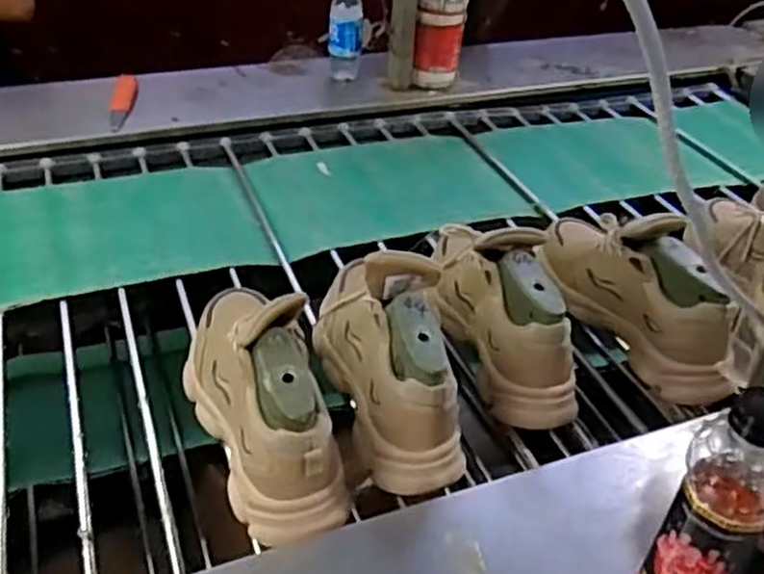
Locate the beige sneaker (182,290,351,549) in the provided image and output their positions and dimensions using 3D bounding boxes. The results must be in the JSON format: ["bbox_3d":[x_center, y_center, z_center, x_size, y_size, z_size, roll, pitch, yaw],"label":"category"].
[{"bbox_3d":[-0.126,0.084,0.749,0.110,0.131,0.296,-10,40,-17],"label":"beige sneaker"}]

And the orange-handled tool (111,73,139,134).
[{"bbox_3d":[-0.456,-0.326,1.355,0.038,0.012,0.167,-1,49,-7],"label":"orange-handled tool"}]

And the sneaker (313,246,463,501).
[{"bbox_3d":[0.003,0.052,0.800,0.107,0.135,0.288,-7,39,-14],"label":"sneaker"}]

